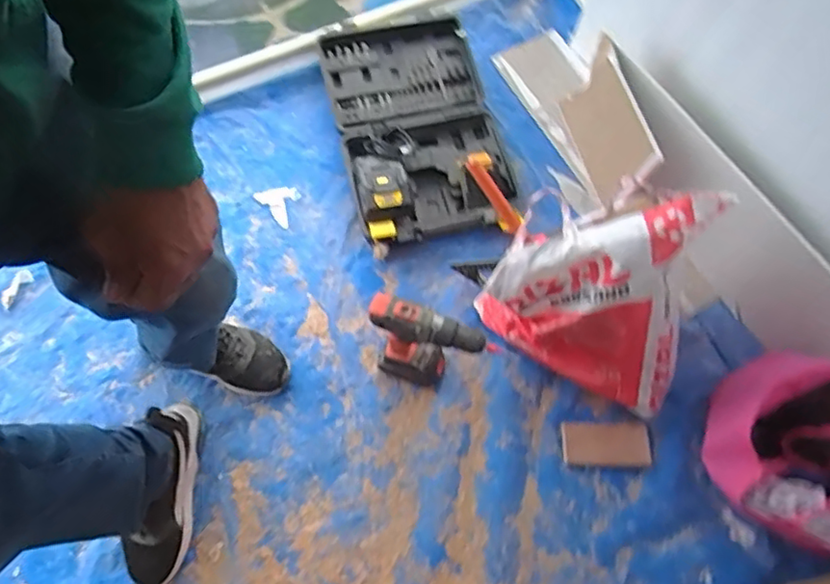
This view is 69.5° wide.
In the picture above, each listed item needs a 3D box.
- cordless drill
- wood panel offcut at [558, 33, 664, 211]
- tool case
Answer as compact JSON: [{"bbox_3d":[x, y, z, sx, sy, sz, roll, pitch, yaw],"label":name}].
[{"bbox_3d":[0.019,0.097,1.032,0.203,0.231,0.074,16,68,3],"label":"cordless drill"},{"bbox_3d":[0.384,-0.326,1.206,0.013,0.214,0.287,-10,71,-14],"label":"wood panel offcut"},{"bbox_3d":[0.001,-0.375,1.316,0.345,0.096,0.569,-13,69,-9],"label":"tool case"}]

